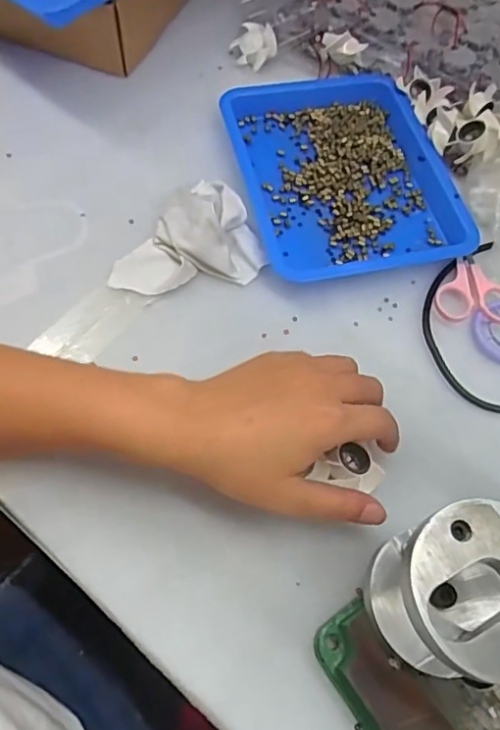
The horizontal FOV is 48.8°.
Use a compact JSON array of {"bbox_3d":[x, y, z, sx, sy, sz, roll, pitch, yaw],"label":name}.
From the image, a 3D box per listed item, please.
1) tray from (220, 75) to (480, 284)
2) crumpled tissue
[{"bbox_3d":[0.081,-0.166,0.484,0.169,0.027,0.214,-12,65,-10],"label":"tray"},{"bbox_3d":[-0.056,-0.101,0.432,0.120,0.039,0.091,-20,67,-14],"label":"crumpled tissue"}]

